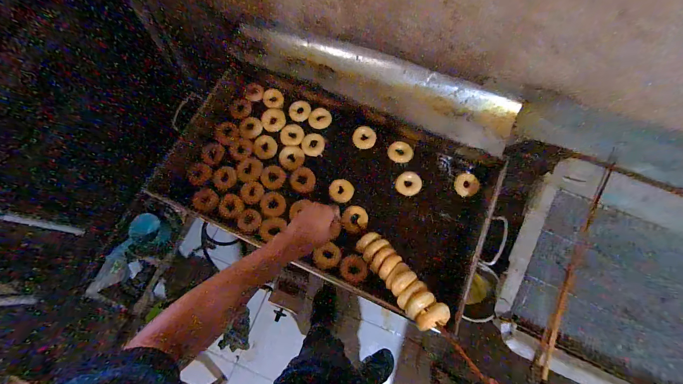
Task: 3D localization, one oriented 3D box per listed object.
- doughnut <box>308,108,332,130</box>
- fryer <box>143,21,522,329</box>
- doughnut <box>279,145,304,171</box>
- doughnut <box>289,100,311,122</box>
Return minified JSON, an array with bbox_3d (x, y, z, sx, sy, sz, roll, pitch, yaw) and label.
[{"bbox_3d":[-0.066,-0.230,0.891,0.067,0.016,0.064,0,73,0],"label":"doughnut"},{"bbox_3d":[0.013,-0.091,0.812,0.801,0.221,0.575,24,74,8],"label":"fryer"},{"bbox_3d":[-0.154,-0.106,0.881,0.072,0.020,0.076,0,73,0],"label":"doughnut"},{"bbox_3d":[-0.133,-0.255,0.897,0.064,0.030,0.061,-30,75,-8],"label":"doughnut"}]

